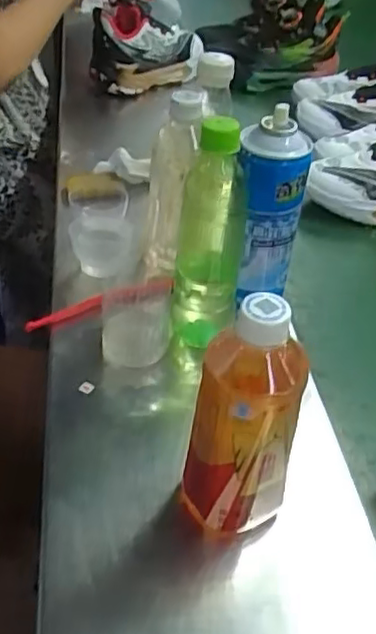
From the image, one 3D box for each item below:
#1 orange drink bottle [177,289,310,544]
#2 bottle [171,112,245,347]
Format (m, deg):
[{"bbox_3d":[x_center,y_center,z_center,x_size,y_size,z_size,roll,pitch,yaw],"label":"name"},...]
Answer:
[{"bbox_3d":[0.037,0.066,0.440,0.068,0.191,0.076,10,41,6],"label":"orange drink bottle"},{"bbox_3d":[0.019,-0.063,0.572,0.058,0.210,0.054,6,41,3],"label":"bottle"}]

